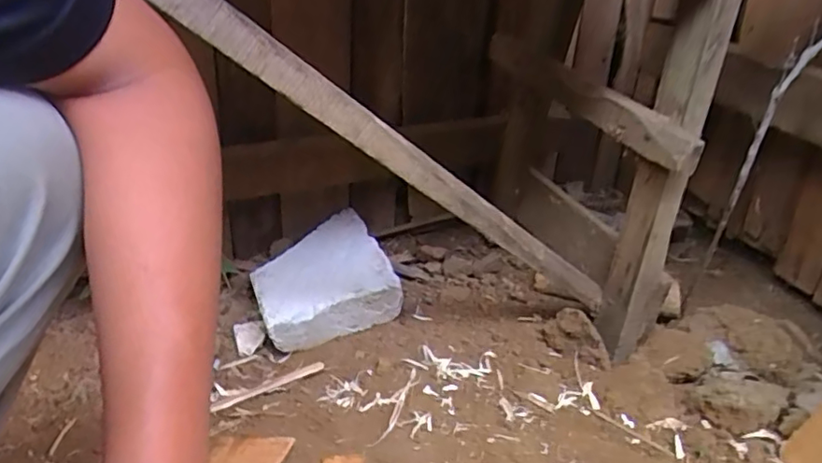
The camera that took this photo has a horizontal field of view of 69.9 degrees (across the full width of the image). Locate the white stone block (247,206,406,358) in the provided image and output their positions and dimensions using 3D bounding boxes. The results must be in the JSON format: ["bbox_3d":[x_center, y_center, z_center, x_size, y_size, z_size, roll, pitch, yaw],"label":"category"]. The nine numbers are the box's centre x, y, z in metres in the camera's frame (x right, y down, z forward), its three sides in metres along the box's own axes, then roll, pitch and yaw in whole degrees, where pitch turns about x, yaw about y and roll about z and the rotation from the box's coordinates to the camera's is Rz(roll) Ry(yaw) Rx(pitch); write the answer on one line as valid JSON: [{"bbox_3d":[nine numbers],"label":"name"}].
[{"bbox_3d":[-0.145,0.070,0.926,0.203,0.072,0.201,-13,34,-21],"label":"white stone block"}]

